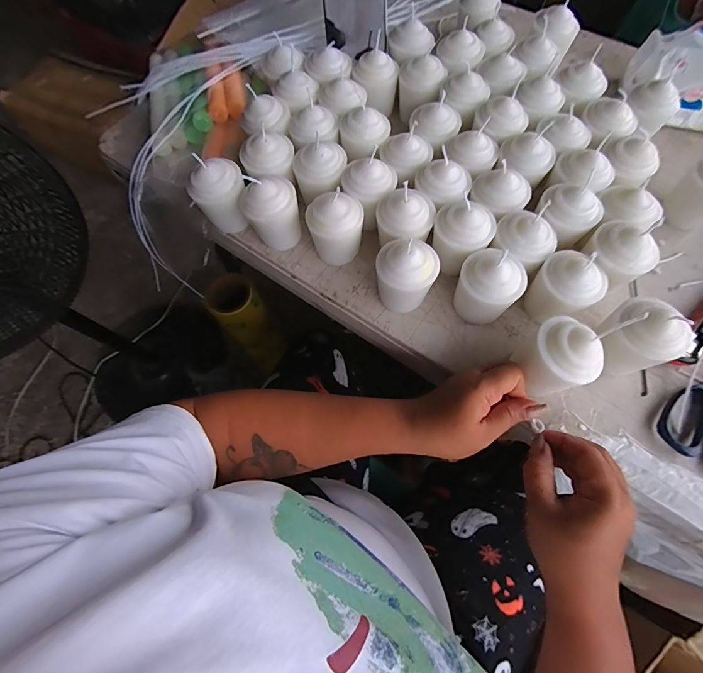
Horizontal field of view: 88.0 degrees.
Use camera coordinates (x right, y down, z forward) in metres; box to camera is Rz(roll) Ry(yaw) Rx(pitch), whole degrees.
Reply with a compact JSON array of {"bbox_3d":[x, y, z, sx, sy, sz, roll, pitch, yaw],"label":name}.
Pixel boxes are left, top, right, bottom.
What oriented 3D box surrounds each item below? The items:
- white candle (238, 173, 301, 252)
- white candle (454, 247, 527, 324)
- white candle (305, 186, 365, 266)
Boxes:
[{"bbox_3d":[-0.087,-0.140,0.393,0.055,0.075,0.060,-1,68,2],"label":"white candle"},{"bbox_3d":[0.128,-0.043,0.342,0.058,0.066,0.051,13,69,8],"label":"white candle"},{"bbox_3d":[-0.016,-0.112,0.375,0.054,0.077,0.048,-10,68,-1],"label":"white candle"}]

